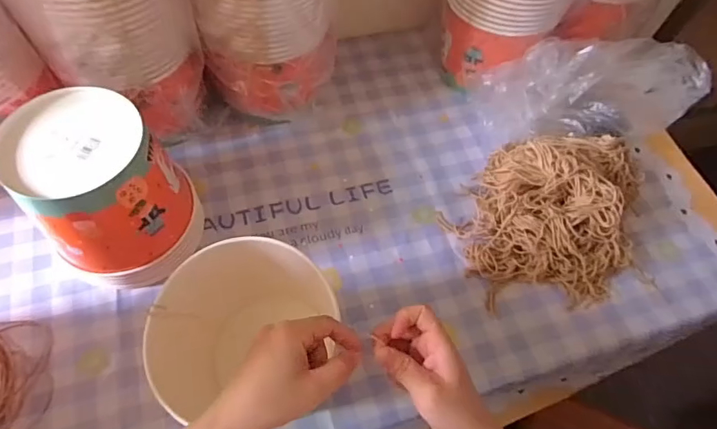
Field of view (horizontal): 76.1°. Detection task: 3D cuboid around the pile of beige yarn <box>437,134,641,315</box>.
[{"bbox_3d":[0.255,-0.007,0.575,0.258,0.082,0.213,-16,63,-12],"label":"pile of beige yarn"}]

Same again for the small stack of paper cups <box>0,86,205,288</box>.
[{"bbox_3d":[-0.261,-0.020,0.487,0.145,0.168,0.148,-40,72,-21],"label":"small stack of paper cups"}]

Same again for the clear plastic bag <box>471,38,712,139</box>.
[{"bbox_3d":[0.314,-0.159,0.624,0.319,0.121,0.101,-5,63,-6],"label":"clear plastic bag"}]

